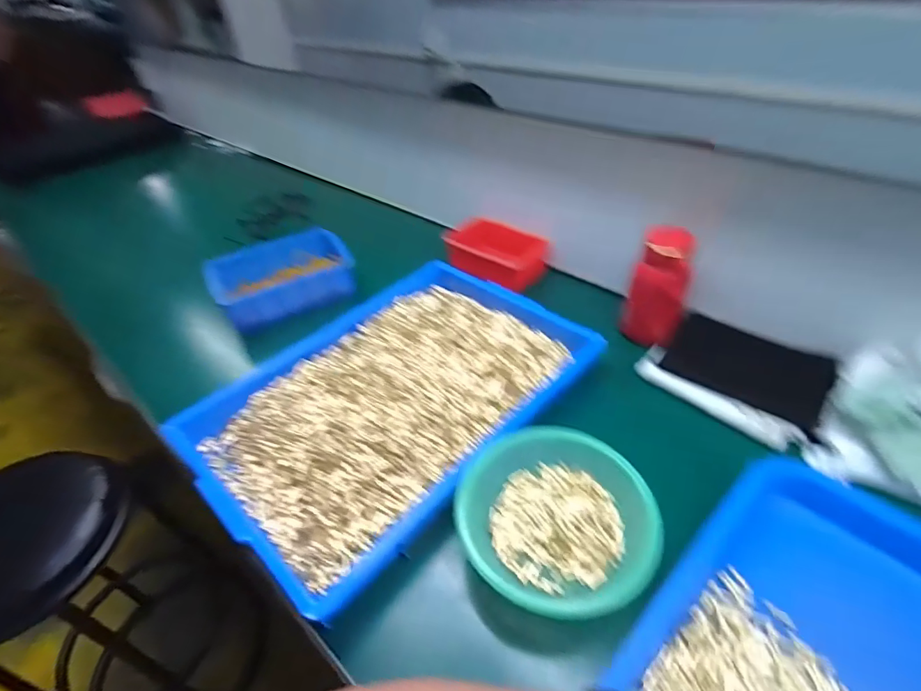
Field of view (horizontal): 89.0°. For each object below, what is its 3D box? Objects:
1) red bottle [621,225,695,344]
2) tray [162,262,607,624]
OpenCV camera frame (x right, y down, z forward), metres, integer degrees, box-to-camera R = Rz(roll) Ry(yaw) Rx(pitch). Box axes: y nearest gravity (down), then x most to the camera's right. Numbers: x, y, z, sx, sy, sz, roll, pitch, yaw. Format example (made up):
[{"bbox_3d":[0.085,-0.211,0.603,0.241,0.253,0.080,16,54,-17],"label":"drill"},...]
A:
[{"bbox_3d":[0.247,-0.071,0.582,0.067,0.129,0.060,16,45,21],"label":"red bottle"},{"bbox_3d":[-0.068,0.044,0.552,0.305,0.046,0.447,32,52,34],"label":"tray"}]

